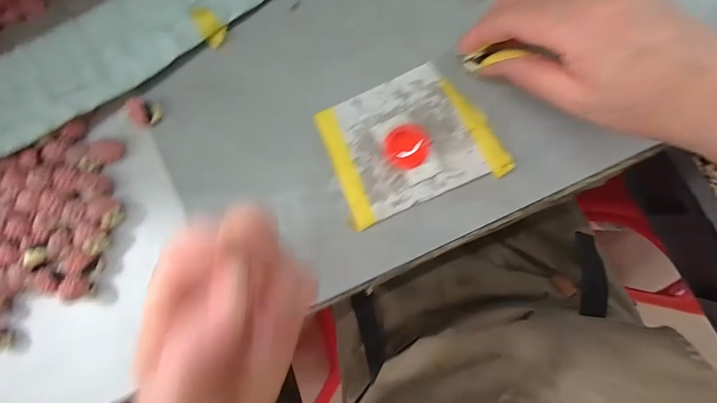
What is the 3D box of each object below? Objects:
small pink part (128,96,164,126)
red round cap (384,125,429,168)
[{"bbox_3d":[-0.161,-0.067,0.258,0.016,0.016,0.019,14,89,5],"label":"small pink part"},{"bbox_3d":[0.034,-0.039,0.240,0.030,0.007,0.028,0,88,5],"label":"red round cap"}]

